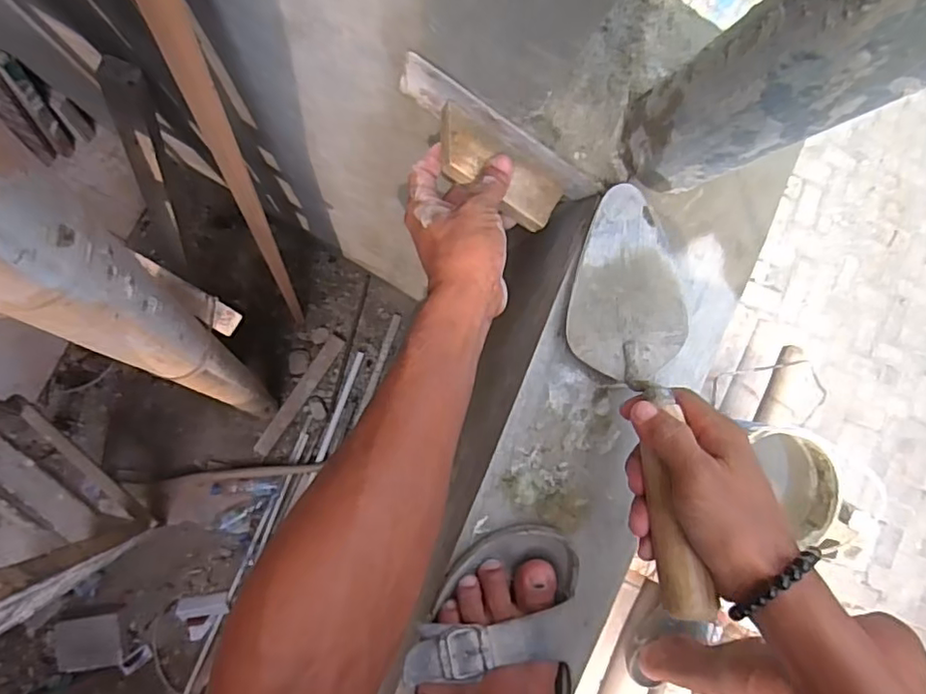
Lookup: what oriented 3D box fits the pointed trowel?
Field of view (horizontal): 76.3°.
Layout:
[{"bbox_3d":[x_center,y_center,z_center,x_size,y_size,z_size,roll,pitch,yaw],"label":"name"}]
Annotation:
[{"bbox_3d":[0.120,0.029,0.386,0.084,0.054,0.273,2,68,-9],"label":"pointed trowel"}]

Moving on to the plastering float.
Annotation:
[{"bbox_3d":[0.015,-0.142,0.425,0.154,0.053,0.053,36,87,-9],"label":"plastering float"}]

